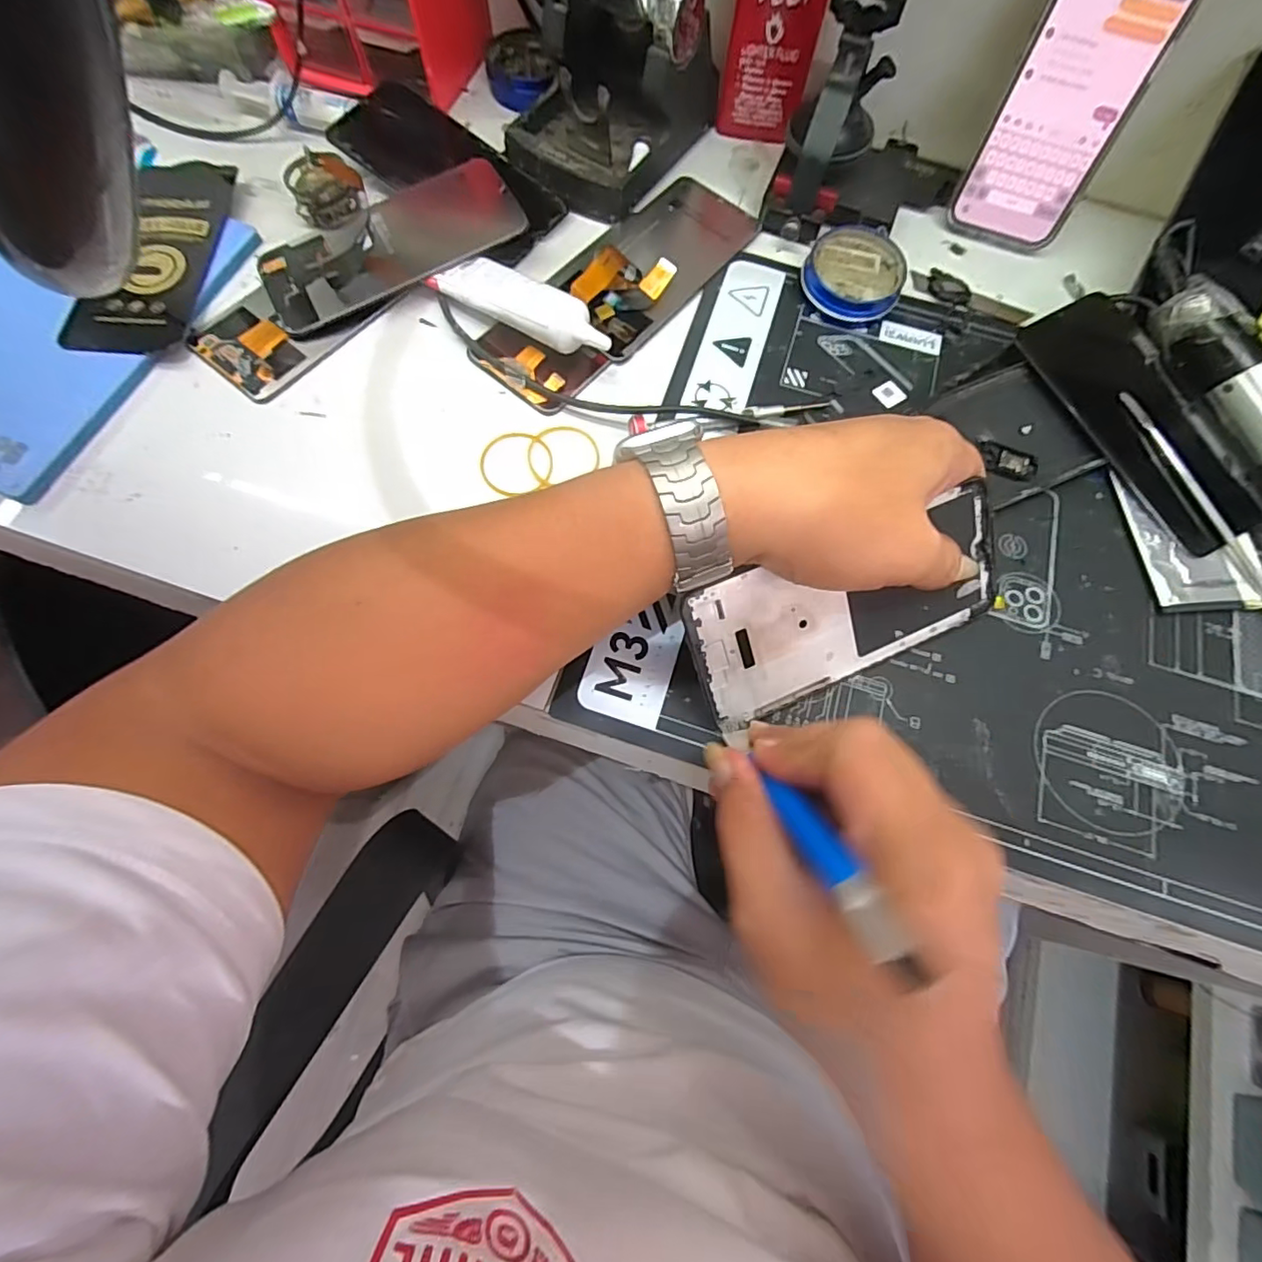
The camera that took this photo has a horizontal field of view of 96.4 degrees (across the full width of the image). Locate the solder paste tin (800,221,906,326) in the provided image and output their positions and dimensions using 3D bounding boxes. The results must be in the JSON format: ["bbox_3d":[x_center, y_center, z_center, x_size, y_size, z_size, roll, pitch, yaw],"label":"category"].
[{"bbox_3d":[0.145,-0.231,0.367,0.062,0.016,0.071,26,74,6],"label":"solder paste tin"}]

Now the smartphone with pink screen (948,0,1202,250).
[{"bbox_3d":[0.269,-0.329,0.342,0.072,0.153,0.012,21,45,5],"label":"smartphone with pink screen"}]

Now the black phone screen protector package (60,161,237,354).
[{"bbox_3d":[-0.298,-0.243,0.359,0.070,0.012,0.157,7,73,-4],"label":"black phone screen protector package"}]

